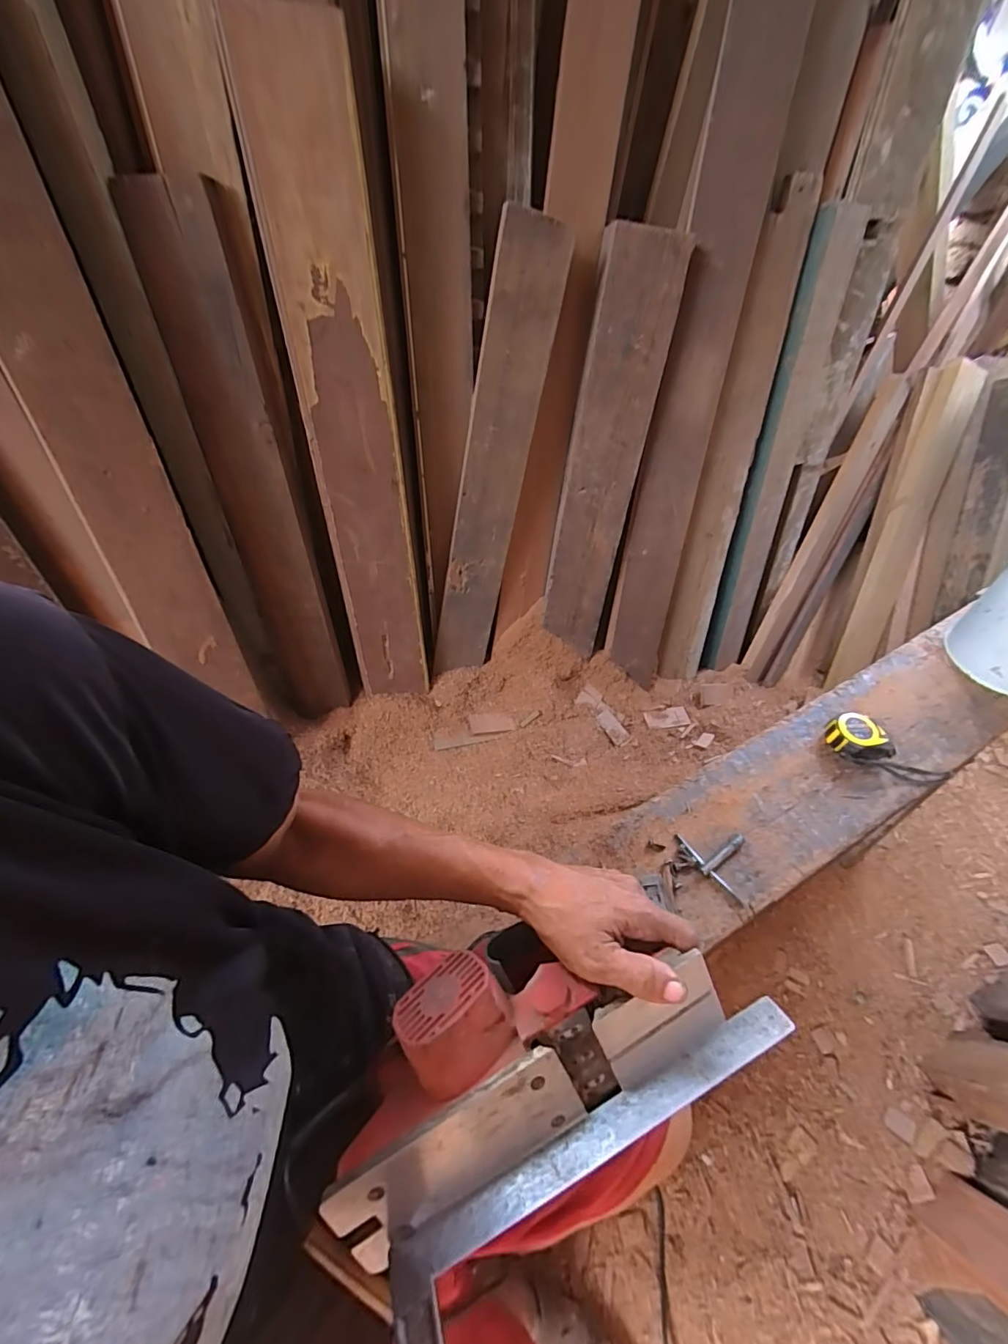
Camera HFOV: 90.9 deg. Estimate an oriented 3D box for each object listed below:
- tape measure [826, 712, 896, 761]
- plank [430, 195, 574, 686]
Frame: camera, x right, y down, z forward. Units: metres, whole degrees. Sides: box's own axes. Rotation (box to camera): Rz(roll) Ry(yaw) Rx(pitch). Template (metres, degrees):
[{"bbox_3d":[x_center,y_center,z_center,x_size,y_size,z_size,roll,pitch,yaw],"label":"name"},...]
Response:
[{"bbox_3d":[0.514,0.098,0.724,0.079,0.047,0.067,-4,52,-1],"label":"tape measure"},{"bbox_3d":[-0.024,-0.320,0.886,0.106,0.745,0.027,6,33,-12],"label":"plank"}]

